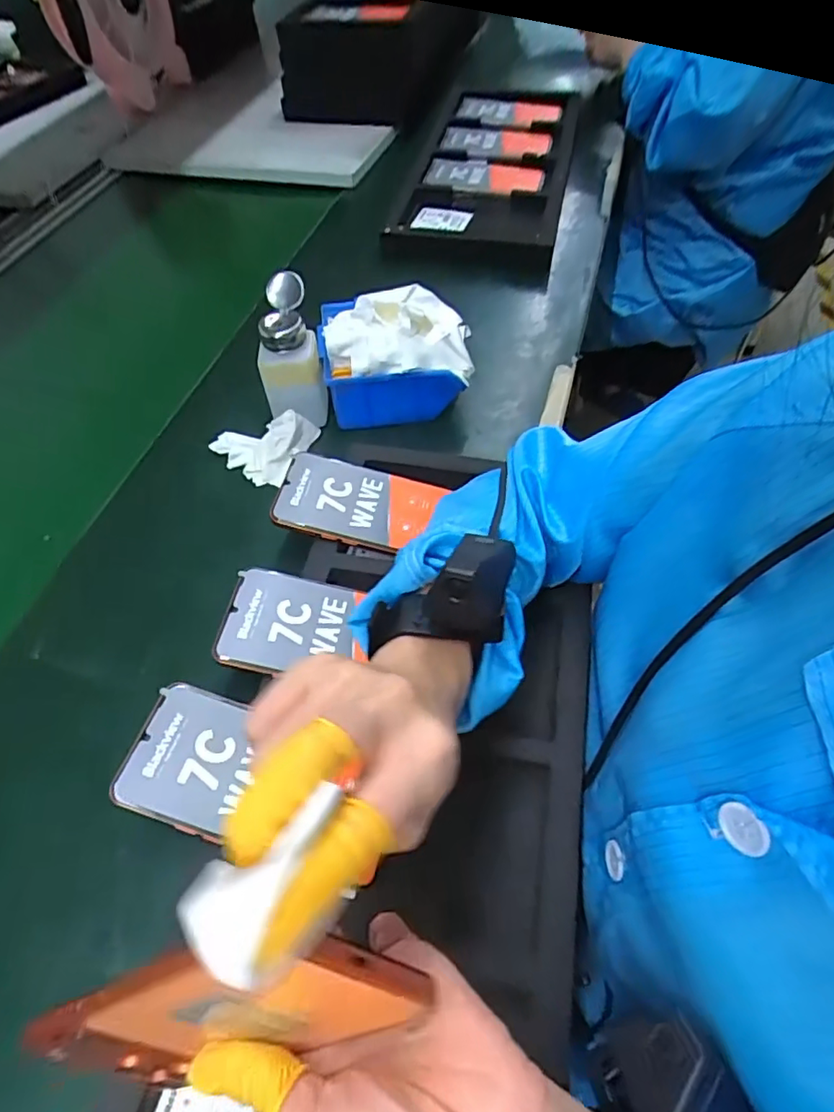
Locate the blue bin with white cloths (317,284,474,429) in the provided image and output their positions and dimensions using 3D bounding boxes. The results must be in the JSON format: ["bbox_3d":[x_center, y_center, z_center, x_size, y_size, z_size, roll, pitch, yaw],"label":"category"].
[{"bbox_3d":[-0.020,-0.205,0.569,0.142,0.091,0.118,-7,56,0],"label":"blue bin with white cloths"}]

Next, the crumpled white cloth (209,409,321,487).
[{"bbox_3d":[-0.149,-0.113,0.559,0.099,0.029,0.081,25,62,20],"label":"crumpled white cloth"}]

